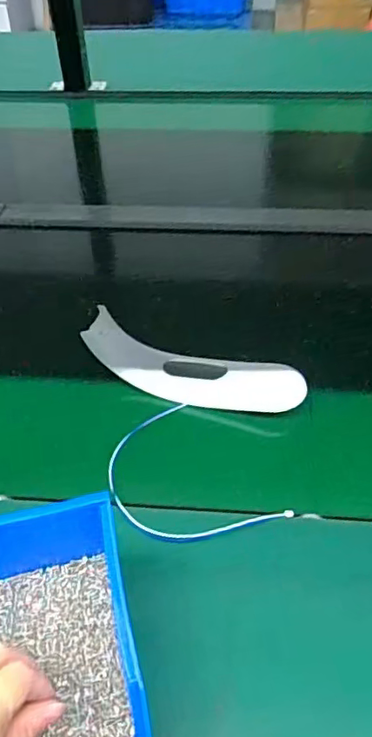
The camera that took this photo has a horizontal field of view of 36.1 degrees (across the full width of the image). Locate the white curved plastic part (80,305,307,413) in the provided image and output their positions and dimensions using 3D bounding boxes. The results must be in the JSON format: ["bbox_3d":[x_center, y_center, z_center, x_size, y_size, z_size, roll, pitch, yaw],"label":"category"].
[{"bbox_3d":[0.009,-0.004,0.515,0.193,0.058,0.046,8,47,9],"label":"white curved plastic part"}]

